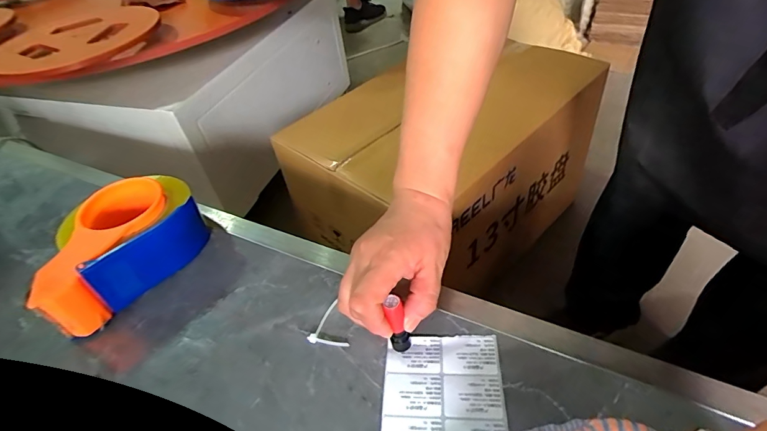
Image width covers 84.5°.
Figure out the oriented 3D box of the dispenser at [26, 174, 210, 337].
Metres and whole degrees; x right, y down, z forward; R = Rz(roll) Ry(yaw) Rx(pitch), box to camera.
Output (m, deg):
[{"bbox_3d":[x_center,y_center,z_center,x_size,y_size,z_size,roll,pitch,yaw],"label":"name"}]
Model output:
[{"bbox_3d":[-0.261,0.030,0.415,0.099,0.072,0.162,20,44,28],"label":"dispenser"}]

